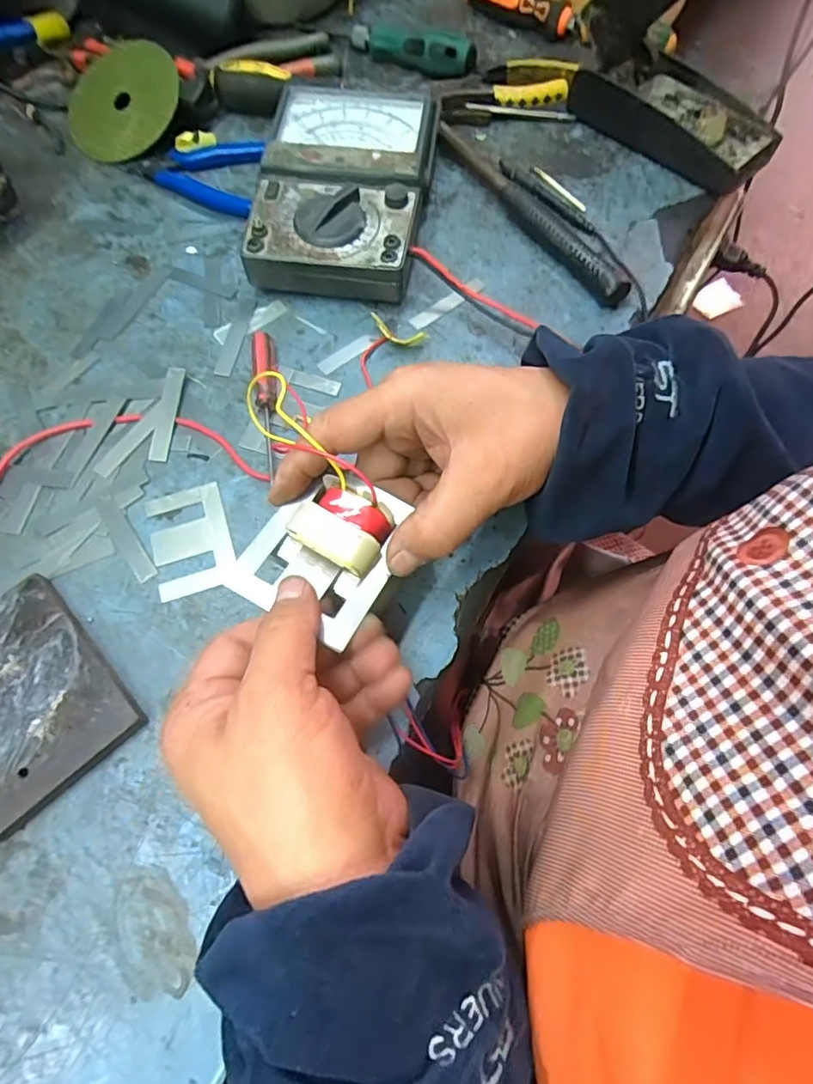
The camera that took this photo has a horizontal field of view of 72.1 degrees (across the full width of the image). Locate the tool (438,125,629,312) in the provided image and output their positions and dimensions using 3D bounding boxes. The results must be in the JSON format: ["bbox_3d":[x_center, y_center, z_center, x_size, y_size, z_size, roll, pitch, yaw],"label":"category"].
[{"bbox_3d":[0.093,-0.251,0.420,0.026,0.019,0.208,-30,70,-13],"label":"tool"}]

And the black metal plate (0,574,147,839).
[{"bbox_3d":[-0.194,0.079,0.283,0.082,0.013,0.103,-41,73,-16],"label":"black metal plate"}]

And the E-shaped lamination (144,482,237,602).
[{"bbox_3d":[-0.125,-0.003,0.323,0.043,0.004,0.065,-17,68,-8],"label":"E-shaped lamination"}]

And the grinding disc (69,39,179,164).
[{"bbox_3d":[-0.234,-0.365,0.460,0.102,0.005,0.096,-1,87,15],"label":"grinding disc"}]

